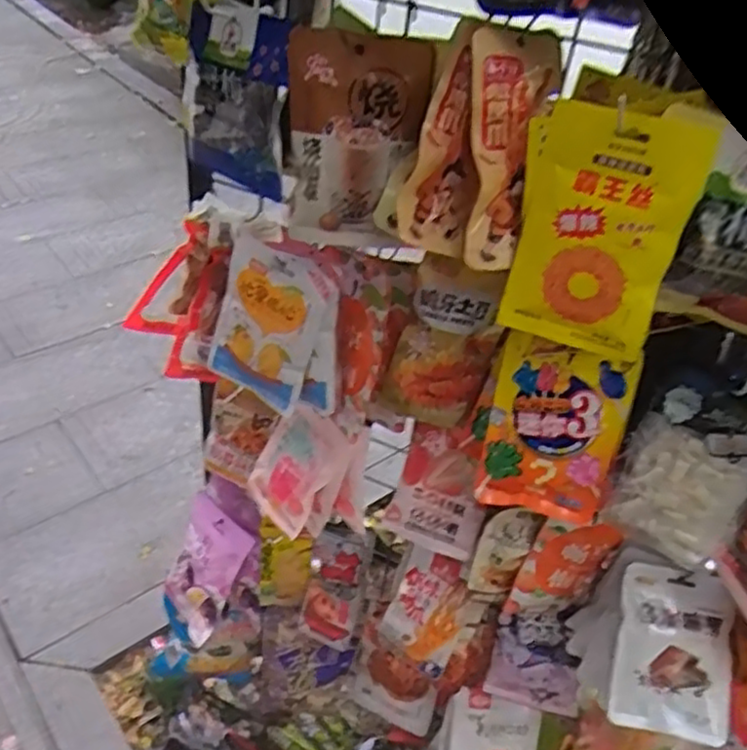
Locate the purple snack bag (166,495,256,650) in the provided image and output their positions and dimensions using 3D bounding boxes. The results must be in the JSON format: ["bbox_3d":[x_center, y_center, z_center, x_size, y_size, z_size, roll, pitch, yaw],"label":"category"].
[{"bbox_3d":[-0.225,0.263,0.955,0.101,0.176,0.024,26,9,28],"label":"purple snack bag"}]

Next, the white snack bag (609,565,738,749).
[{"bbox_3d":[0.294,0.272,0.709,0.107,0.019,0.154,10,78,6],"label":"white snack bag"}]

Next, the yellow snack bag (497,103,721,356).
[{"bbox_3d":[0.162,-0.101,0.520,0.116,0.172,0.014,14,26,18],"label":"yellow snack bag"}]

